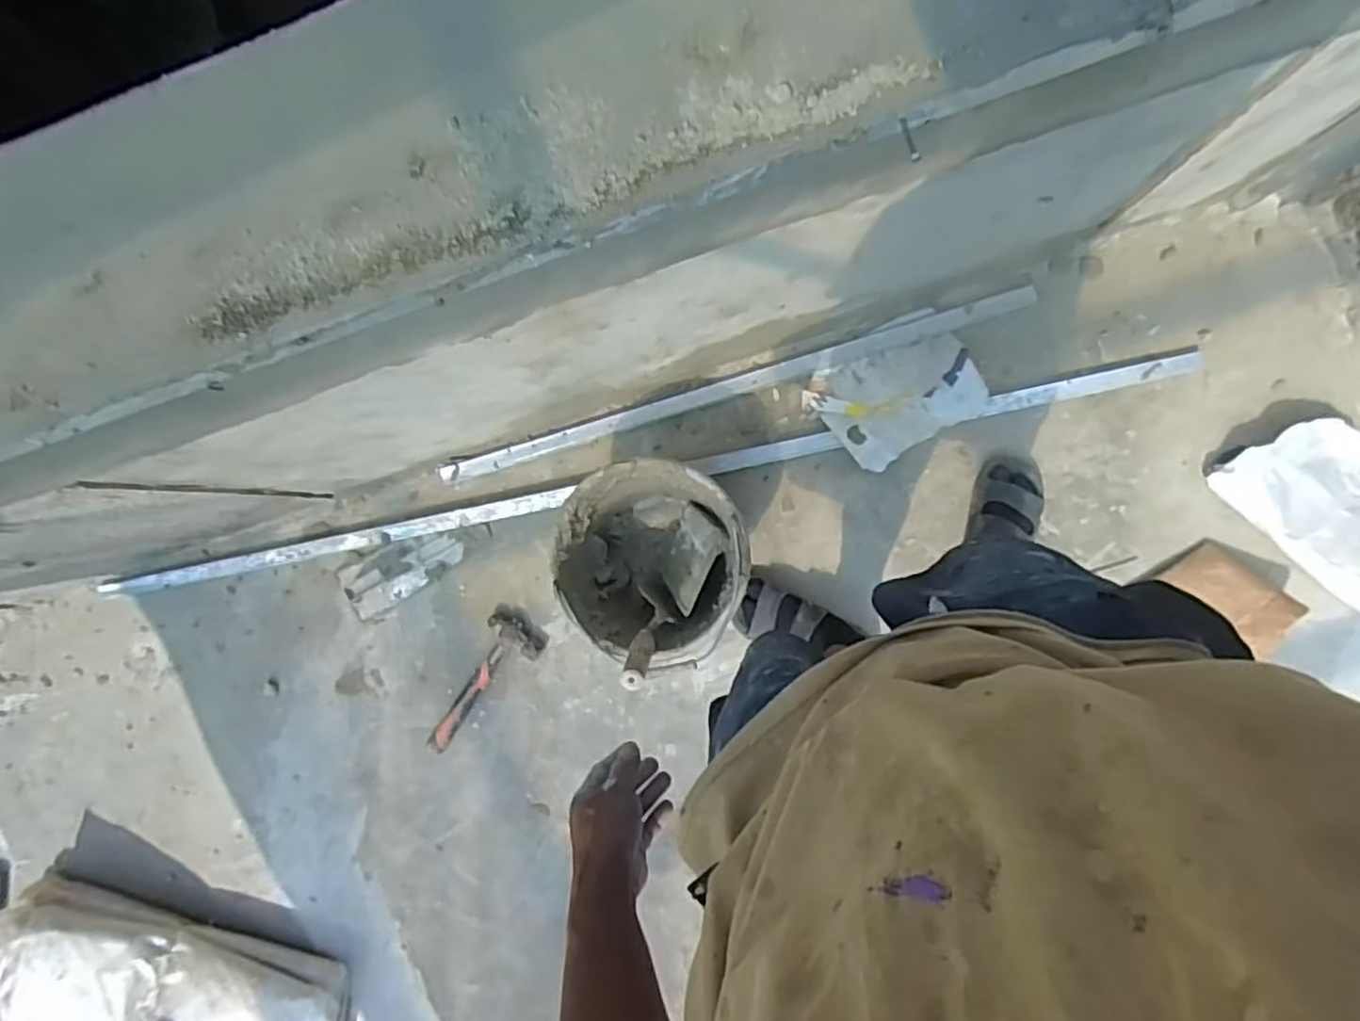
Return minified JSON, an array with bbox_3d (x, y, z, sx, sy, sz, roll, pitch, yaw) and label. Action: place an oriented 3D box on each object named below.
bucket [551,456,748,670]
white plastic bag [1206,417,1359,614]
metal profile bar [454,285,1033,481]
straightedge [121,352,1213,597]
[{"bbox_3d":[-0.038,0.071,1.156,0.278,0.220,0.279,0,92,6],"label":"bucket"},{"bbox_3d":[1.017,0.005,1.128,0.213,0.072,0.315,-38,87,5],"label":"white plastic bag"},{"bbox_3d":[0.086,-0.207,1.245,1.034,0.037,0.037,-16,90,6],"label":"metal profile bar"},{"bbox_3d":[-0.110,-0.047,1.246,1.900,0.036,0.050,-11,91,6],"label":"straightedge"}]

